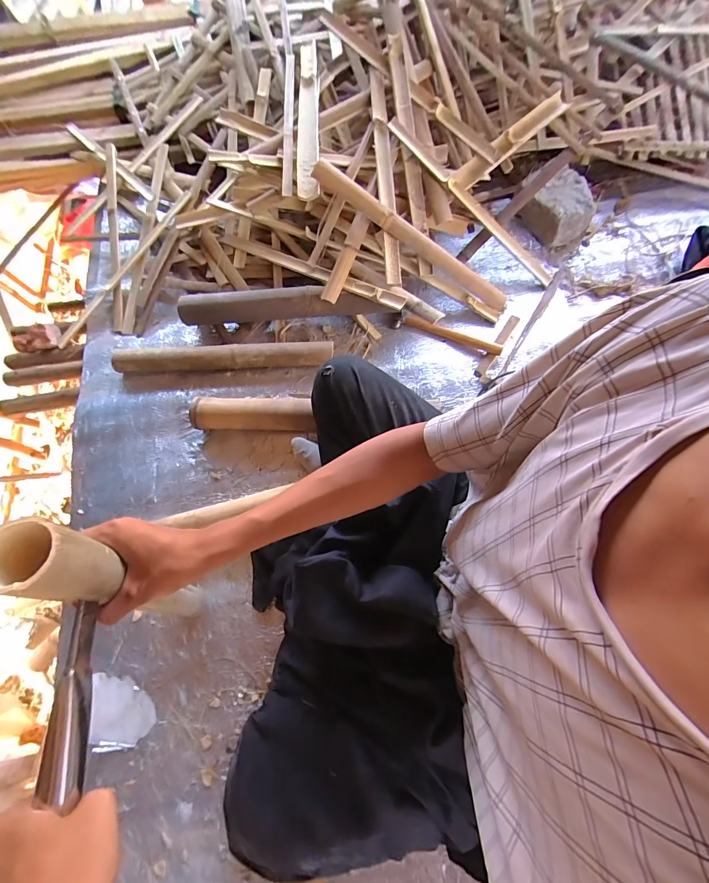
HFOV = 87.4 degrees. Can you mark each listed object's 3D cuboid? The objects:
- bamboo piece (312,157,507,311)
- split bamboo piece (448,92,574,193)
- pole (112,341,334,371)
[{"bbox_3d":[0.137,-0.461,0.862,0.519,0.056,0.053,28,69,-15],"label":"bamboo piece"},{"bbox_3d":[0.359,-0.691,0.861,0.326,0.036,0.059,-39,71,1],"label":"split bamboo piece"},{"bbox_3d":[-0.308,-0.198,0.875,0.509,0.051,0.048,-1,68,2],"label":"pole"}]

